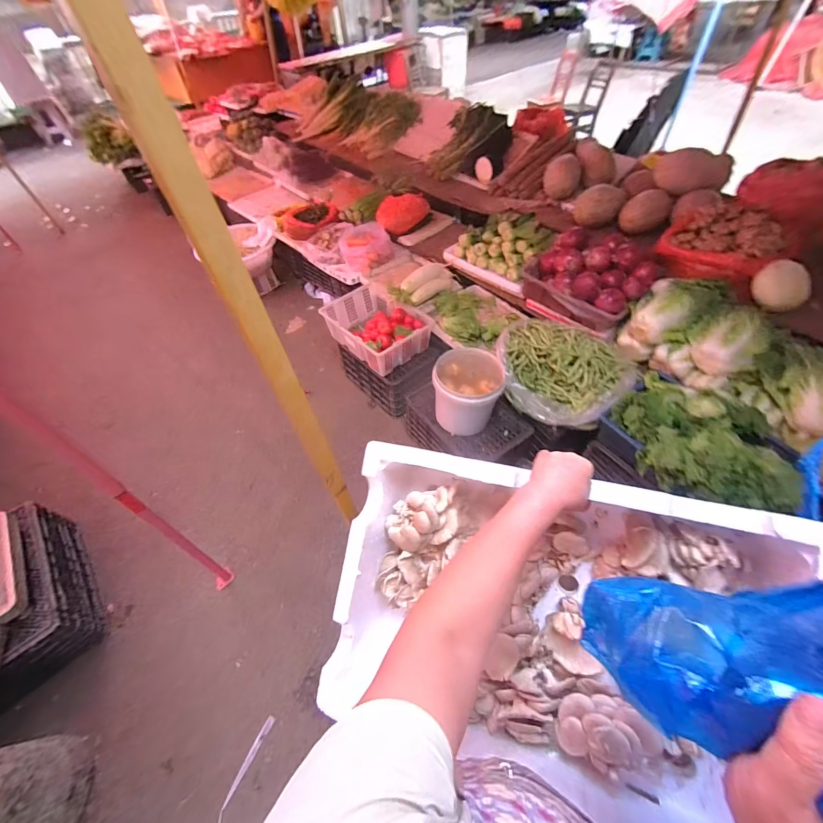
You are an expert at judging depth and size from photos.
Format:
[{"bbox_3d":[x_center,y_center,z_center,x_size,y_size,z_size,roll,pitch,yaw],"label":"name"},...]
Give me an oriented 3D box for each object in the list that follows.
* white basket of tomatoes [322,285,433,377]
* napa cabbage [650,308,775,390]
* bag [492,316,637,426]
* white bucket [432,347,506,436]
[{"bbox_3d":[-0.180,-0.430,1.738,0.369,0.167,0.504,-35,57,-20],"label":"white basket of tomatoes"},{"bbox_3d":[1.018,-0.214,1.206,0.241,0.183,0.203,-22,54,-12],"label":"napa cabbage"},{"bbox_3d":[0.557,-0.151,1.344,0.488,0.174,0.382,12,55,14],"label":"bag"},{"bbox_3d":[0.225,-0.069,1.389,0.272,0.287,0.208,-1,53,5],"label":"white bucket"}]

